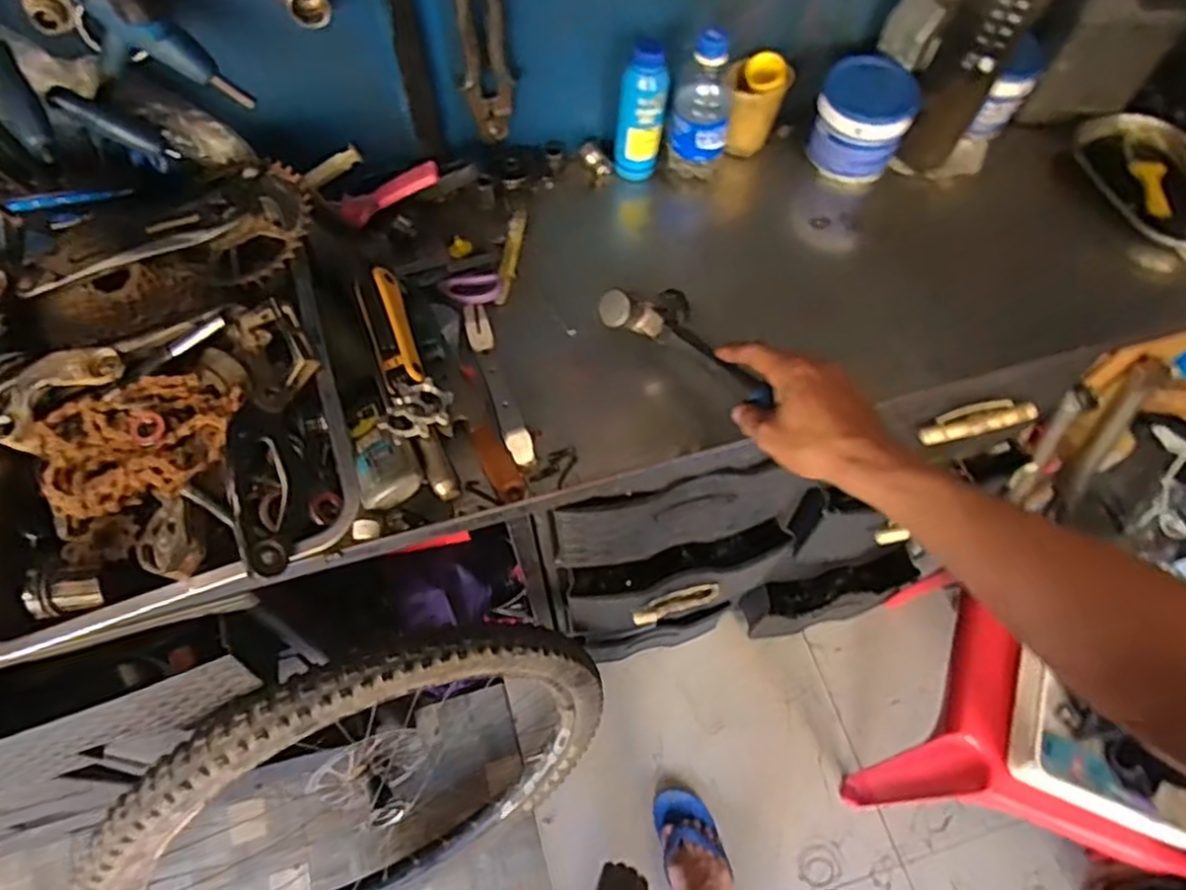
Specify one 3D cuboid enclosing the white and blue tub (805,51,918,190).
[{"bbox_3d":[0.307,-0.374,0.812,0.103,0.092,0.113,0,62,0],"label":"white and blue tub"}]

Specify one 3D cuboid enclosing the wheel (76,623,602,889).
[{"bbox_3d":[-0.290,0.479,0.955,0.651,0.684,0.061,-2,38,-36],"label":"wheel"}]

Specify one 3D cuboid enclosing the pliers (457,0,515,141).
[{"bbox_3d":[-0.107,-0.389,0.701,0.047,0.184,0.023,-11,62,-6],"label":"pliers"}]

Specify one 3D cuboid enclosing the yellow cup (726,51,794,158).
[{"bbox_3d":[0.183,-0.387,0.814,0.065,0.103,0.066,18,63,9],"label":"yellow cup"}]

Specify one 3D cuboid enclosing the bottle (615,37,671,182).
[{"bbox_3d":[0.054,-0.369,0.780,0.052,0.150,0.052,9,62,4],"label":"bottle"}]

